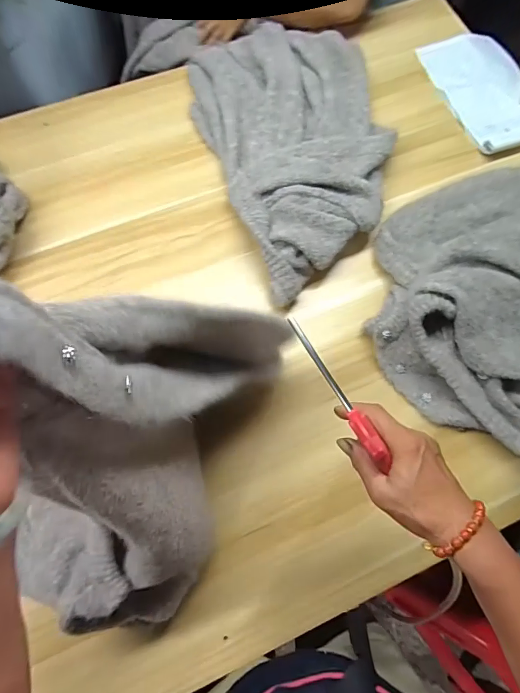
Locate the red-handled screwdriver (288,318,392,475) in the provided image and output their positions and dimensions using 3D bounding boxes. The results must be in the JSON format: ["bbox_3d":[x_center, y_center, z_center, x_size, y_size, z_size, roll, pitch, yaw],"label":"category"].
[{"bbox_3d":[0.071,0.040,0.363,0.019,0.025,0.154,-30,78,-10],"label":"red-handled screwdriver"}]

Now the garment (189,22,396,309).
[{"bbox_3d":[0.084,-0.385,0.726,0.344,0.082,0.562,-20,75,-7],"label":"garment"}]

